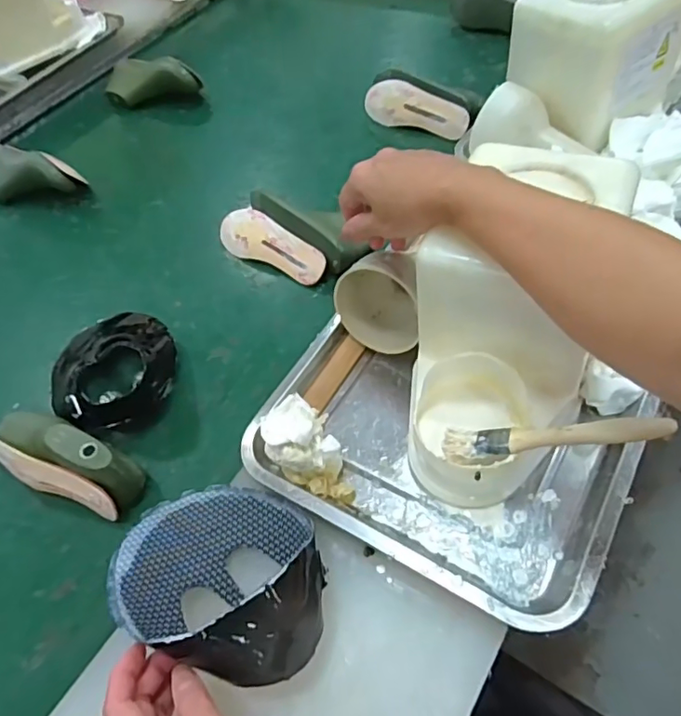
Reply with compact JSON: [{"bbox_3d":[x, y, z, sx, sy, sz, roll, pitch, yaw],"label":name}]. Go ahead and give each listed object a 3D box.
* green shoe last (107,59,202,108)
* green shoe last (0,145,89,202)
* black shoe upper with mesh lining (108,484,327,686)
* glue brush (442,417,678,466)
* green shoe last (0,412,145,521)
[{"bbox_3d":[-0.332,-0.481,0.960,0.183,0.075,0.055,-3,53,8],"label":"green shoe last"},{"bbox_3d":[-0.484,-0.279,0.838,0.155,0.068,0.073,2,54,12],"label":"green shoe last"},{"bbox_3d":[-0.089,0.153,0.403,0.171,0.053,0.128,14,56,15],"label":"black shoe upper with mesh lining"},{"bbox_3d":[0.144,0.055,0.375,0.147,0.011,0.027,-11,49,26],"label":"glue brush"},{"bbox_3d":[-0.276,0.093,0.530,0.173,0.078,0.064,18,59,22],"label":"green shoe last"}]

